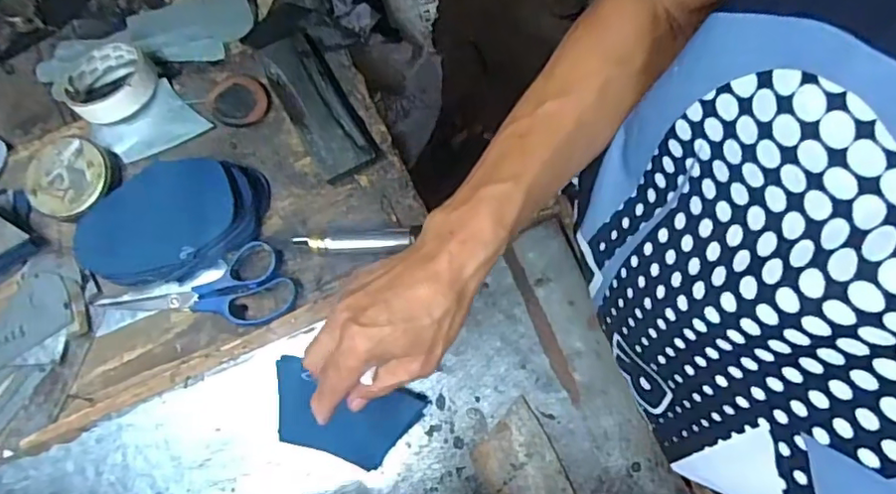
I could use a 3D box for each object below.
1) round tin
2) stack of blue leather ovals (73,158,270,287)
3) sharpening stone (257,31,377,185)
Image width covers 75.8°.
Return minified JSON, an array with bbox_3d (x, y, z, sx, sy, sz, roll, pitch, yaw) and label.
[{"bbox_3d":[-0.346,-0.062,0.528,0.071,0.026,0.075,1,78,-4],"label":"round tin"},{"bbox_3d":[-0.242,-0.022,0.507,0.162,0.033,0.096,-13,79,-7],"label":"stack of blue leather ovals"},{"bbox_3d":[-0.123,-0.134,0.543,0.056,0.022,0.150,-29,81,-9],"label":"sharpening stone"}]

